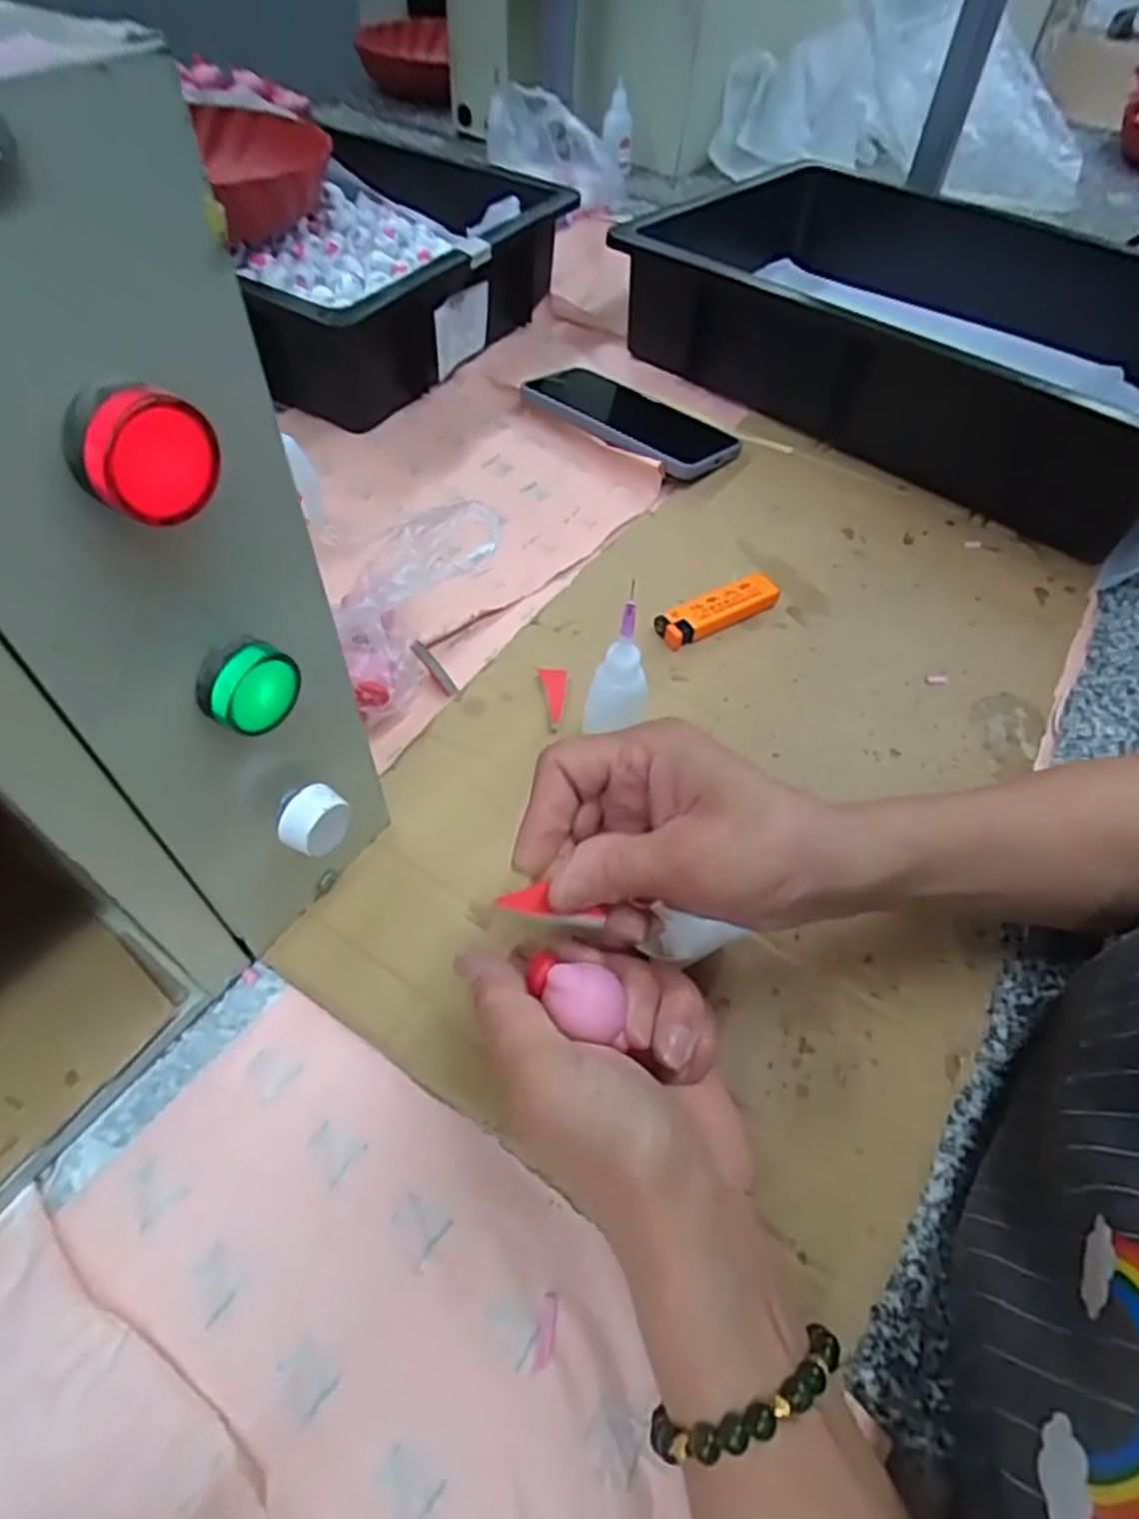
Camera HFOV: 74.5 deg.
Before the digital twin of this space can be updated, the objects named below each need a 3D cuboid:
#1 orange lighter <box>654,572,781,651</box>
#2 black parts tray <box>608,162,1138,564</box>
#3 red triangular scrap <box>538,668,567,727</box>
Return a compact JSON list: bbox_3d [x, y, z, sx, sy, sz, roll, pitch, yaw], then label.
[{"bbox_3d":[0.089,-0.089,0.449,0.082,0.014,0.023,-25,59,-21],"label":"orange lighter"},{"bbox_3d":[0.290,-0.343,0.593,0.432,0.098,0.319,33,58,19],"label":"black parts tray"},{"bbox_3d":[-0.011,-0.035,0.402,0.015,0.004,0.037,8,53,2],"label":"red triangular scrap"}]

